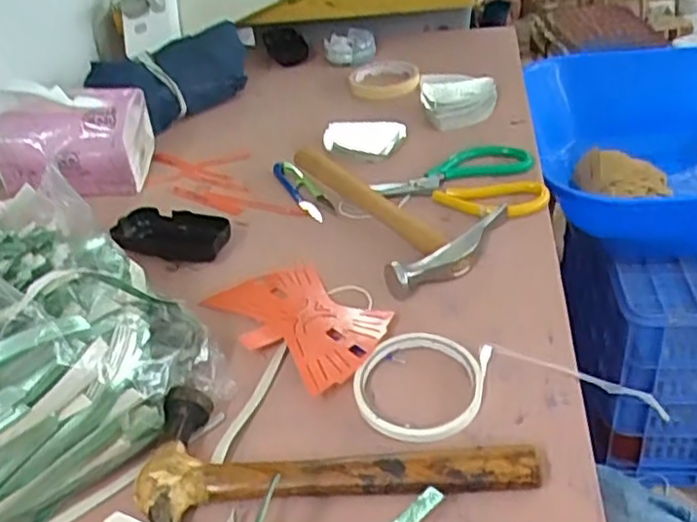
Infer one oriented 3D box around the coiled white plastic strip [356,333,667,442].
[{"bbox_3d":[0.106,0.080,0.474,0.201,0.016,0.086,-4,36,6],"label":"coiled white plastic strip"}]

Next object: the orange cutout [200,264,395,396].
[{"bbox_3d":[-0.040,0.043,0.553,0.088,0.011,0.161,-32,42,-30],"label":"orange cutout"}]

